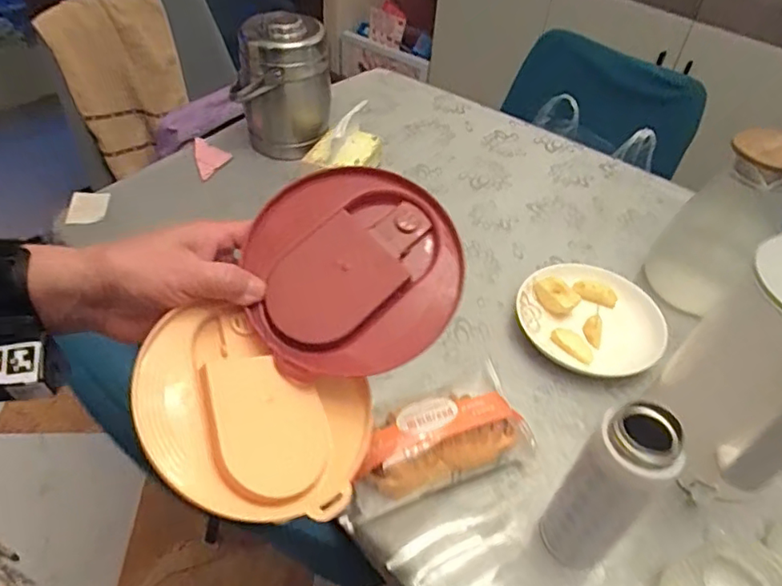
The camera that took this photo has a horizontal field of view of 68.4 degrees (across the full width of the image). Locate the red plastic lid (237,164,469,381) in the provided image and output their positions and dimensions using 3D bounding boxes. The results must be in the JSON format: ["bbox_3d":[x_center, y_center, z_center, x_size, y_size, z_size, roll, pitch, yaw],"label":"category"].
[{"bbox_3d":[-0.025,-0.017,0.394,0.140,0.016,0.145,-8,70,-2],"label":"red plastic lid"}]

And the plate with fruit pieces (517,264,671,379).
[{"bbox_3d":[0.251,0.031,0.730,0.156,0.029,0.175,-13,43,-13],"label":"plate with fruit pieces"}]

